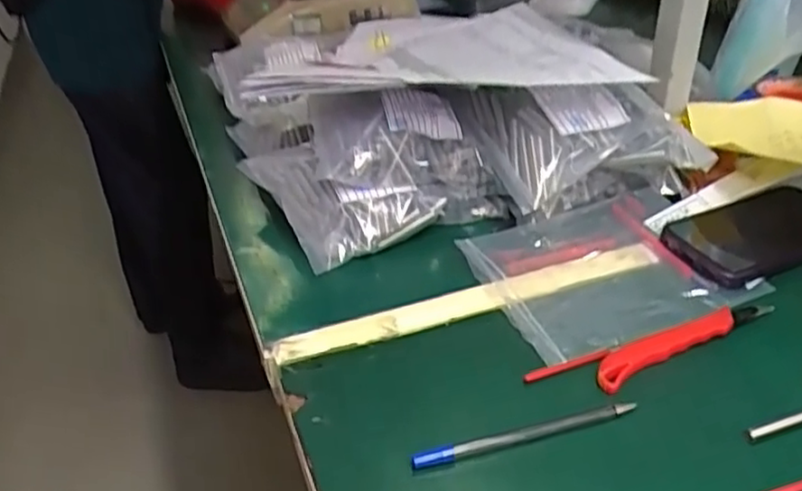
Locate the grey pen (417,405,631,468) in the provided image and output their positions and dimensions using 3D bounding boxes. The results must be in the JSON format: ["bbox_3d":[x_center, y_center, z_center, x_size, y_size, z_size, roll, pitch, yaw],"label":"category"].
[{"bbox_3d":[0.073,0.109,0.401,0.138,0.010,0.008,-11,33,-14],"label":"grey pen"}]

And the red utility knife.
[{"bbox_3d":[0.195,0.062,0.470,0.155,0.010,0.022,-18,35,-24],"label":"red utility knife"}]

